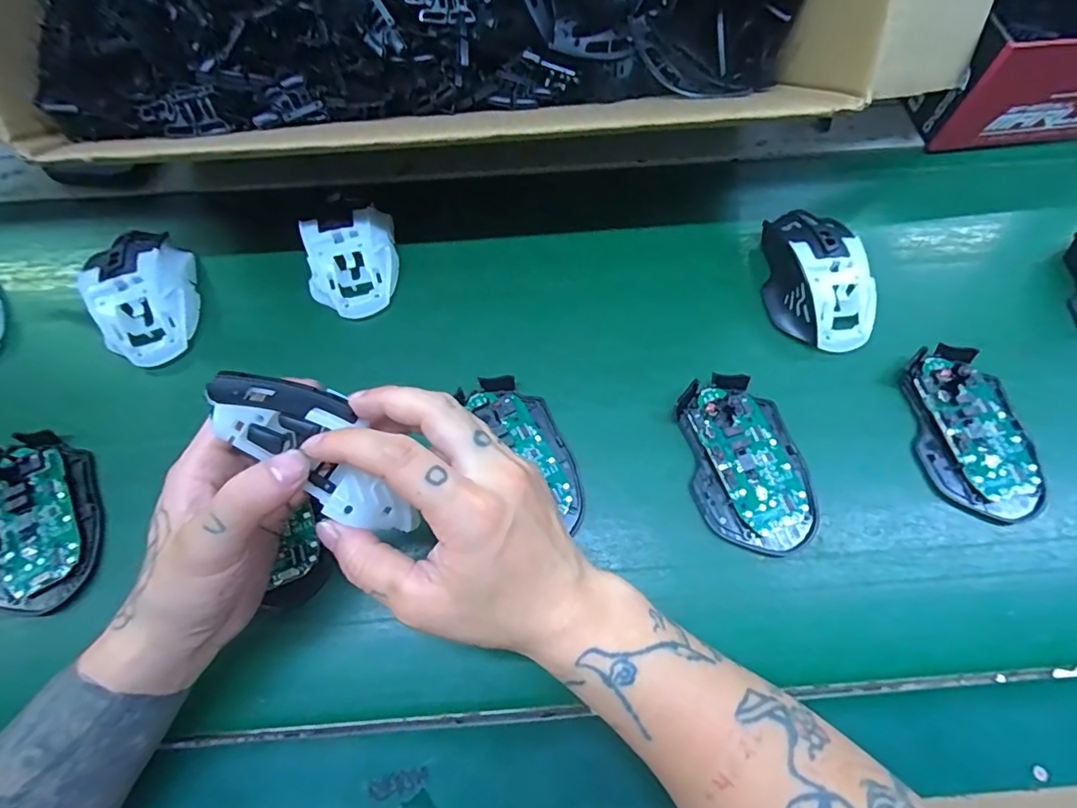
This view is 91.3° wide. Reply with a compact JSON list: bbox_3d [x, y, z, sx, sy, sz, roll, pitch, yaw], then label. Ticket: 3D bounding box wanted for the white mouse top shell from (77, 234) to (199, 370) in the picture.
[{"bbox_3d":[-0.292,-0.080,0.388,0.067,0.043,0.109,-18,69,-7],"label":"white mouse top shell"}]

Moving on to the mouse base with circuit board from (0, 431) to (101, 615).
[{"bbox_3d":[-0.317,0.073,0.328,0.065,0.023,0.110,-20,69,-8],"label":"mouse base with circuit board"}]

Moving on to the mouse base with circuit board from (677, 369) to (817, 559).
[{"bbox_3d":[0.135,0.037,0.342,0.071,0.017,0.114,-8,70,-1],"label":"mouse base with circuit board"}]

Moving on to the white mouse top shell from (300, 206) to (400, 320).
[{"bbox_3d":[-0.140,-0.110,0.396,0.062,0.033,0.087,-8,70,-1],"label":"white mouse top shell"}]

